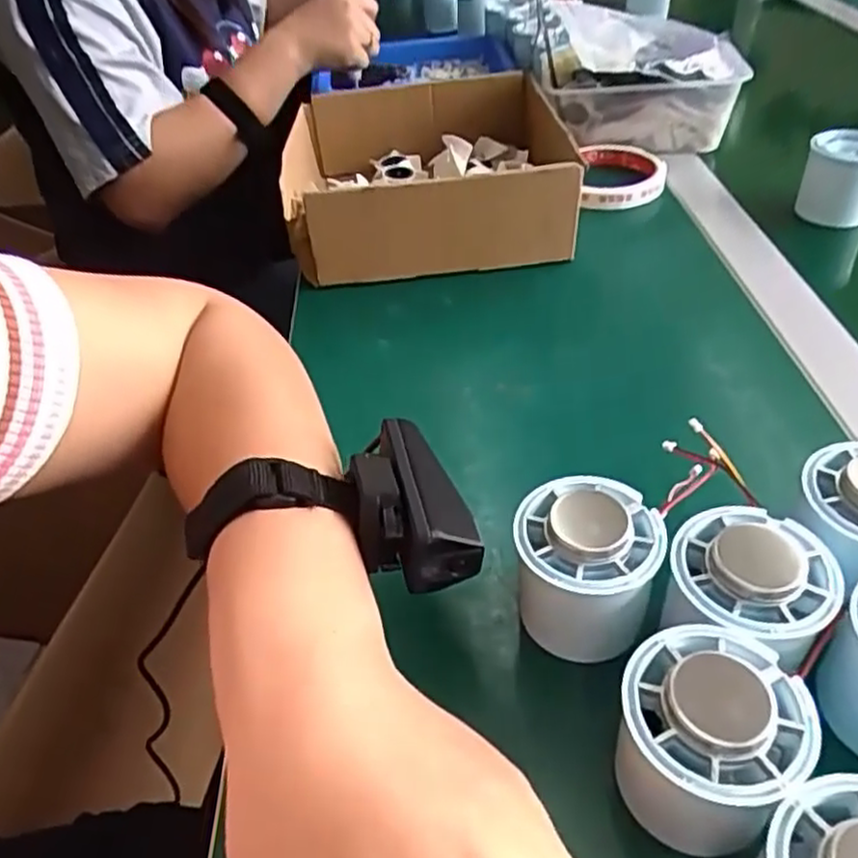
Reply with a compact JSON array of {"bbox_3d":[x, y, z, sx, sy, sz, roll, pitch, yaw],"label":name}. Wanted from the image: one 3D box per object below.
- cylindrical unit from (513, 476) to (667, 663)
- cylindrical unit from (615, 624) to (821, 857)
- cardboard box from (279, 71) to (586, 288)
[{"bbox_3d":[0.062,0.055,0.282,0.052,0.057,0.051,-2,41,2],"label":"cylindrical unit"},{"bbox_3d":[0.089,0.101,0.232,0.051,0.061,0.054,-2,41,2],"label":"cylindrical unit"},{"bbox_3d":[-0.002,-0.196,0.549,0.203,0.073,0.210,-4,41,0],"label":"cardboard box"}]

